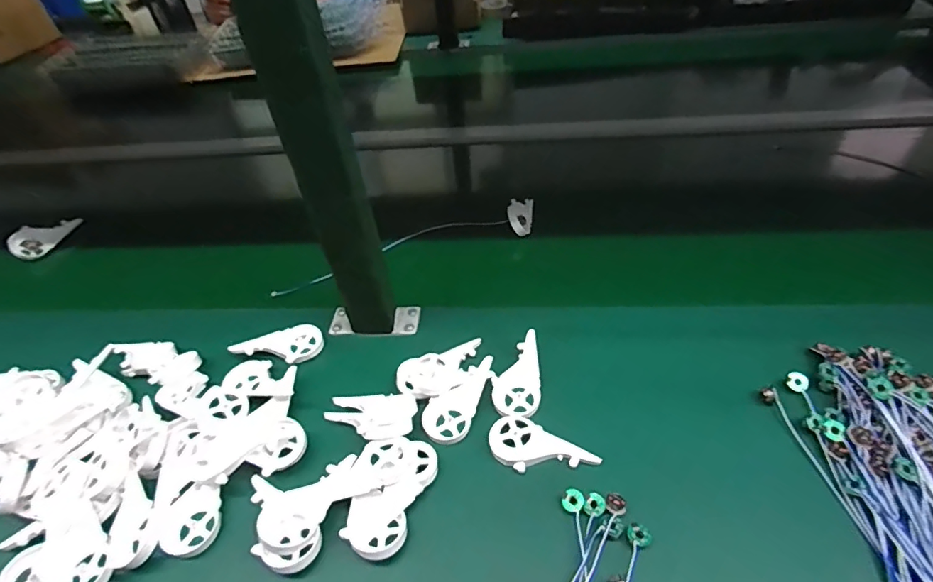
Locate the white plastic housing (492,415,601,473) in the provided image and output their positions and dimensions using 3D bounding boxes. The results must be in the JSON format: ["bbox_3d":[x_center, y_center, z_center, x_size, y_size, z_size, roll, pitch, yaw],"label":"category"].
[{"bbox_3d":[0.063,0.141,0.427,0.090,0.012,0.046,24,53,26],"label":"white plastic housing"}]

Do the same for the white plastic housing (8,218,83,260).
[{"bbox_3d":[-0.631,-0.083,0.734,0.033,0.038,0.093,31,55,31],"label":"white plastic housing"}]

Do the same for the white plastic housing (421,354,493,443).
[{"bbox_3d":[-0.005,0.102,0.470,0.044,0.015,0.095,23,53,26],"label":"white plastic housing"}]

